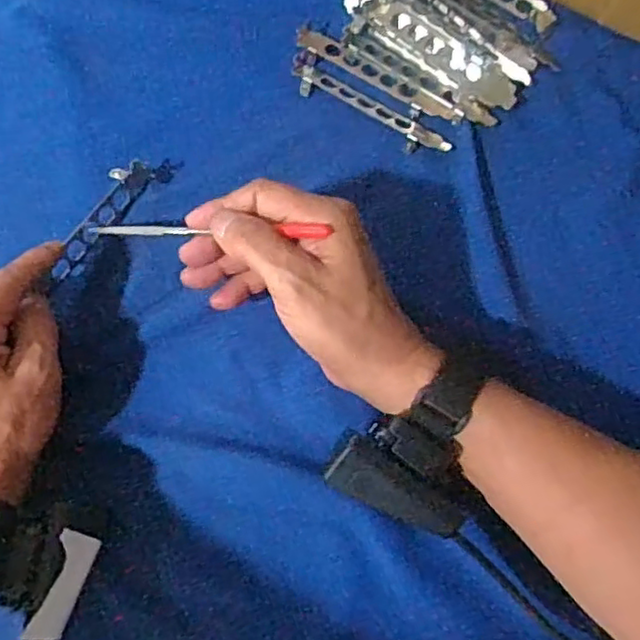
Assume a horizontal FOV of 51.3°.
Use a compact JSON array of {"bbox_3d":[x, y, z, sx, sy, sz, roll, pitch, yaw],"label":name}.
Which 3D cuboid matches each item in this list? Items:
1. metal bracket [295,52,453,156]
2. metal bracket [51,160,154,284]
[{"bbox_3d":[0.032,-0.145,0.451,0.122,0.009,0.030,31,74,10],"label":"metal bracket"},{"bbox_3d":[-0.141,-0.064,0.424,0.018,0.017,0.094,31,72,8],"label":"metal bracket"}]

